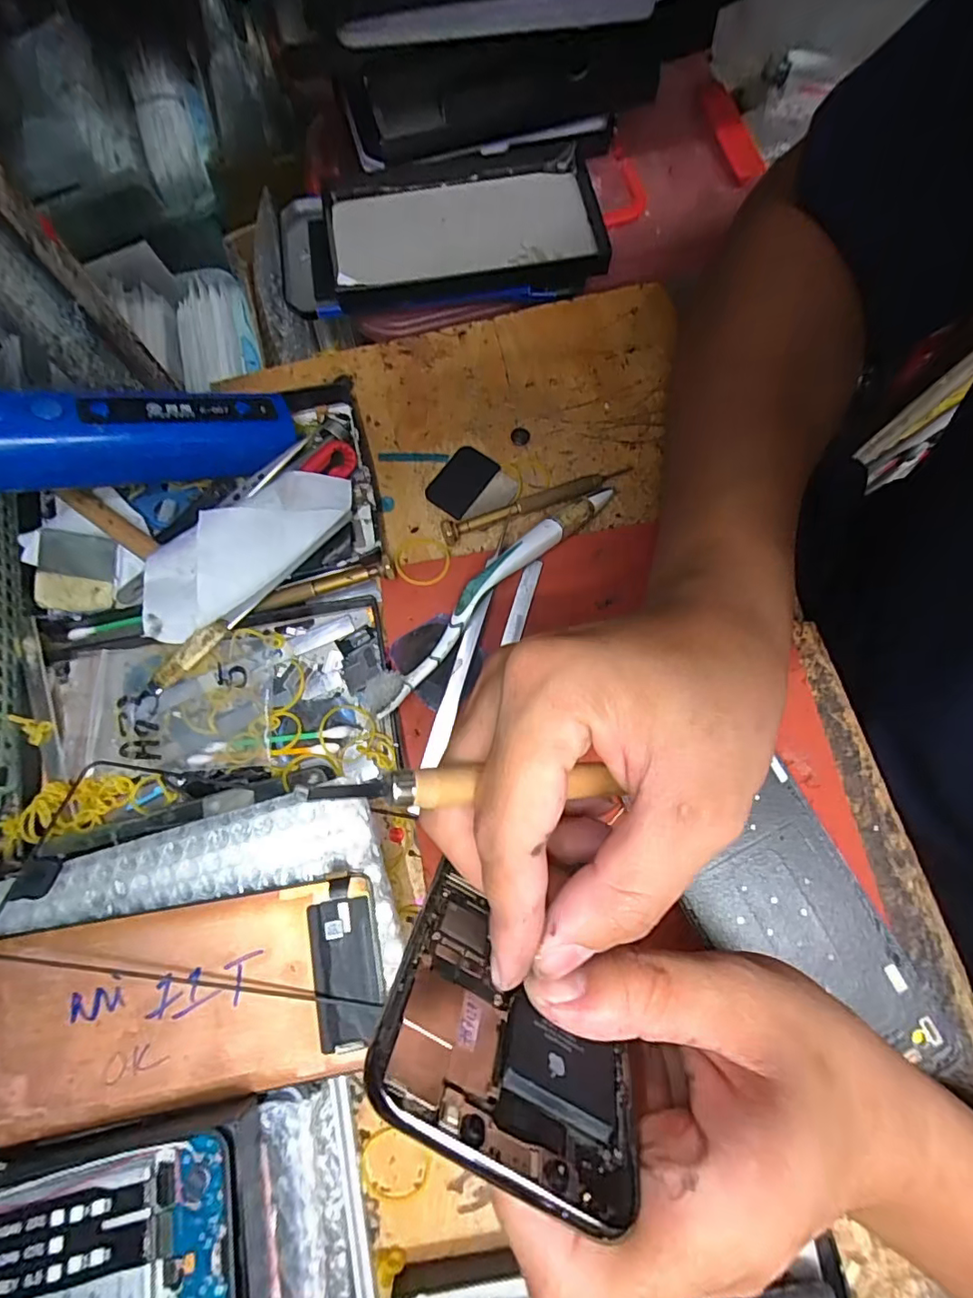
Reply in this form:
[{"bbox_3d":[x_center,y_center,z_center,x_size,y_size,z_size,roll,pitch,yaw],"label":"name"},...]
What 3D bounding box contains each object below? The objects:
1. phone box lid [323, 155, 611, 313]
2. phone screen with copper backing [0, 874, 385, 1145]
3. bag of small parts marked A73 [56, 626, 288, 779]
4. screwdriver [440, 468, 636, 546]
[{"bbox_3d":[-0.016,-0.273,0.341,0.172,0.018,0.095,-9,75,-2],"label":"phone box lid"},{"bbox_3d":[-0.120,0.135,0.200,0.155,0.004,0.070,-7,83,-7],"label":"phone screen with copper backing"},{"bbox_3d":[-0.157,0.025,0.256,0.105,0.011,0.064,-3,75,-1],"label":"bag of small parts marked A73"},{"bbox_3d":[0.027,-0.081,0.288,0.110,0.008,0.013,-23,76,-6],"label":"screwdriver"}]

